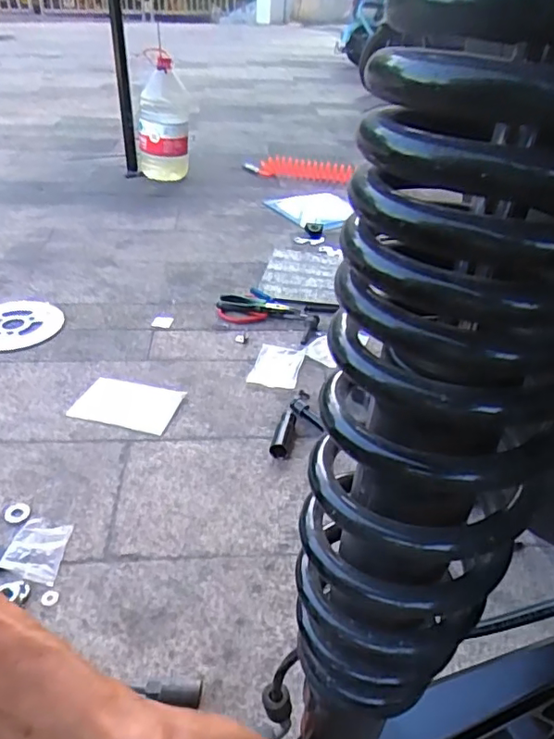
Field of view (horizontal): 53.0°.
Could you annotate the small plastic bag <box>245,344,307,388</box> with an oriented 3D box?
[{"bbox_3d":[0.000,-0.005,0.926,0.076,0.010,0.102,10,37,10],"label":"small plastic bag"}]

